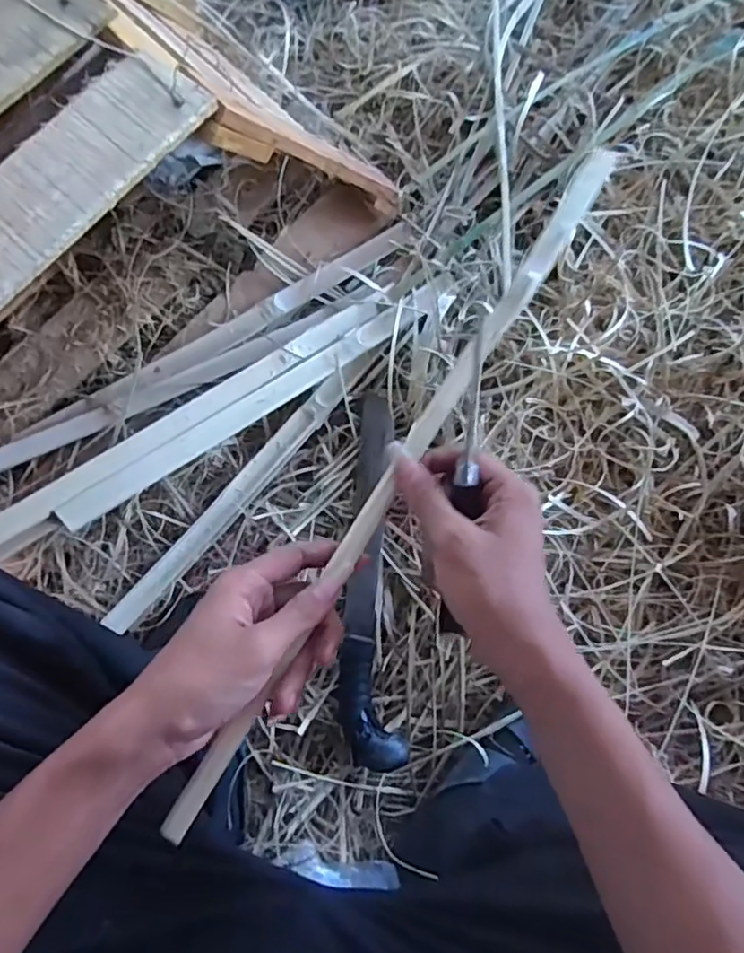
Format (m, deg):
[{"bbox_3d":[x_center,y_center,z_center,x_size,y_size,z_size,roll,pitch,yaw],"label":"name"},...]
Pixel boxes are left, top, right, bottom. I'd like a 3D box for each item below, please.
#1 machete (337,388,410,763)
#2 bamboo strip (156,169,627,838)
[{"bbox_3d":[-0.004,0.094,0.639,0.064,0.023,0.385,-1,76,-5],"label":"machete"},{"bbox_3d":[0.016,0.001,0.361,0.018,0.012,0.465,33,85,7],"label":"bamboo strip"}]

